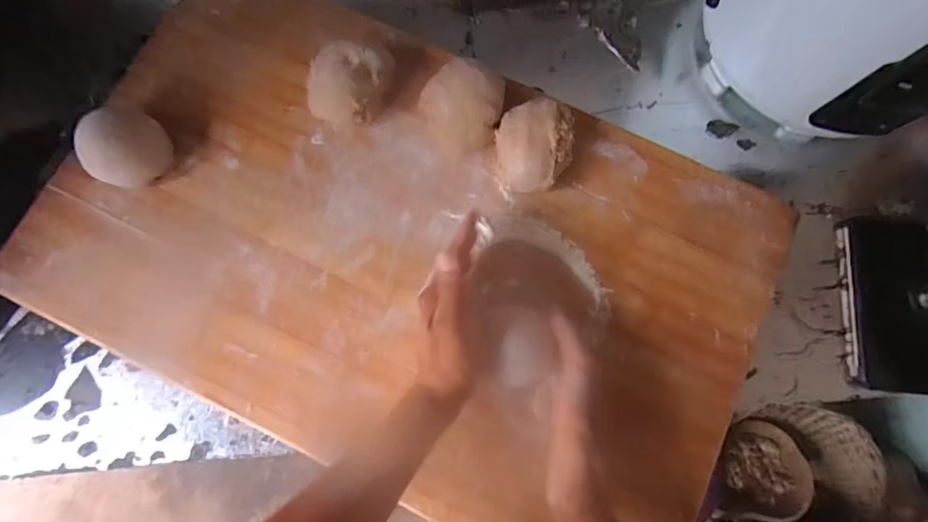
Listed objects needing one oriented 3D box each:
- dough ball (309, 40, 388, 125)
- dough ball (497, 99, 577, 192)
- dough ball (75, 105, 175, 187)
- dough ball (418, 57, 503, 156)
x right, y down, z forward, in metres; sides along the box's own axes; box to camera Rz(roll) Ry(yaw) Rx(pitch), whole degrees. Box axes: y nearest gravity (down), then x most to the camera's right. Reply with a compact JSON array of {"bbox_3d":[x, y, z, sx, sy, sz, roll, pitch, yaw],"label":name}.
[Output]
[{"bbox_3d":[-0.114,-0.174,0.422,0.060,0.050,0.072,19,79,3],"label":"dough ball"},{"bbox_3d":[0.067,-0.106,0.411,0.068,0.047,0.080,-4,79,-2],"label":"dough ball"},{"bbox_3d":[-0.313,-0.105,0.400,0.059,0.050,0.067,25,80,4],"label":"dough ball"},{"bbox_3d":[0.001,-0.147,0.419,0.073,0.050,0.073,0,79,-1],"label":"dough ball"}]

